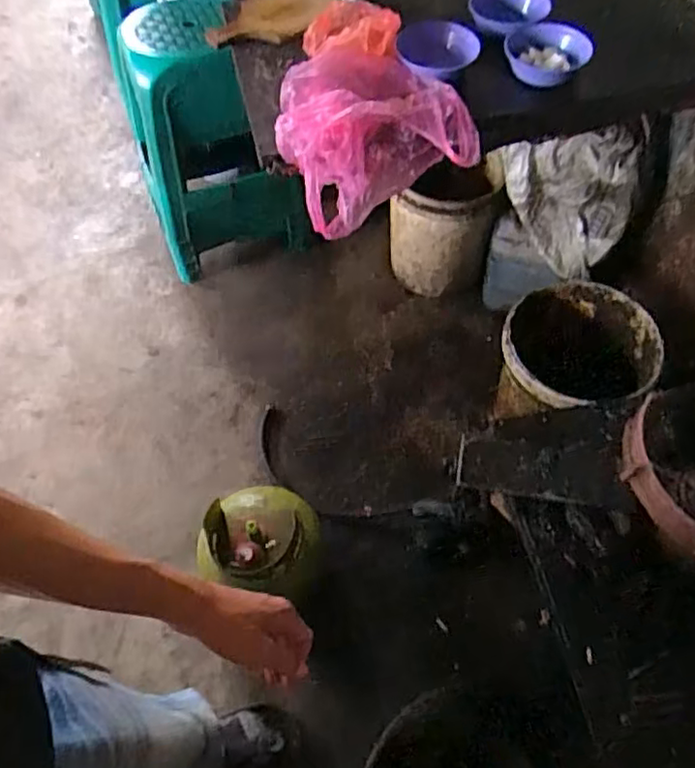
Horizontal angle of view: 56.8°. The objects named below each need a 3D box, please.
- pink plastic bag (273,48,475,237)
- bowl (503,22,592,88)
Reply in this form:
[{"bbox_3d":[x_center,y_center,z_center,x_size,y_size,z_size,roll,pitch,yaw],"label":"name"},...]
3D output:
[{"bbox_3d":[0.037,-0.428,1.122,0.322,0.169,0.253,-13,56,-9],"label":"pink plastic bag"},{"bbox_3d":[0.358,-0.597,1.160,0.152,0.062,0.132,16,57,11],"label":"bowl"}]

